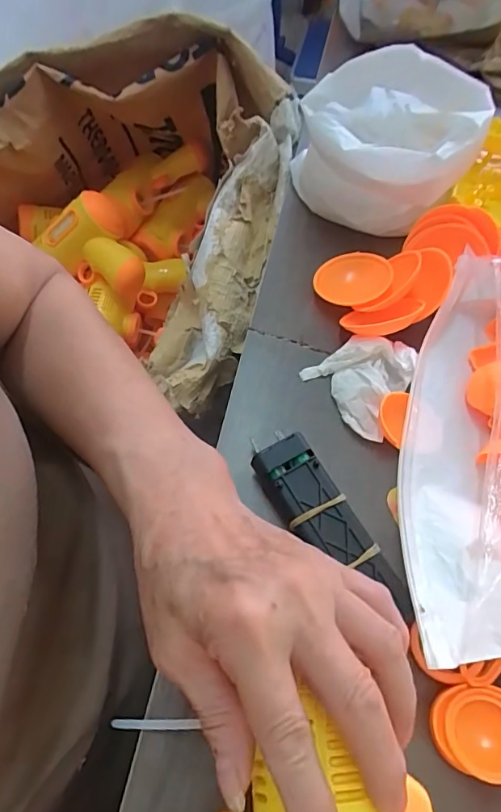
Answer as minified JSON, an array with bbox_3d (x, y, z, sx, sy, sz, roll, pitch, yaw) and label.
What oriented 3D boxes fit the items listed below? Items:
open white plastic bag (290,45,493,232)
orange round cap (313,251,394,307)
[{"bbox_3d":[0.097,-0.189,0.355,0.125,0.077,0.108,7,61,3],"label":"open white plastic bag"},{"bbox_3d":[0.074,-0.093,0.349,0.053,0.010,0.053,-8,53,11],"label":"orange round cap"}]

